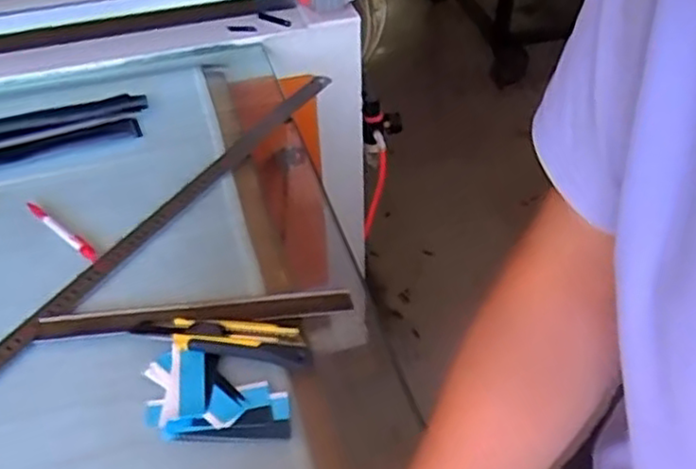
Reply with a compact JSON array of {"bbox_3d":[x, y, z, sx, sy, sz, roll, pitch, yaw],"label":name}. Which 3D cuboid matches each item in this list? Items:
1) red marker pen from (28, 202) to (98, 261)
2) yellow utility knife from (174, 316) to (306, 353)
[{"bbox_3d":[-0.304,-0.008,0.736,0.124,0.017,0.012,27,52,31],"label":"red marker pen"},{"bbox_3d":[-0.097,0.087,0.620,0.109,0.017,0.027,-3,42,3],"label":"yellow utility knife"}]

